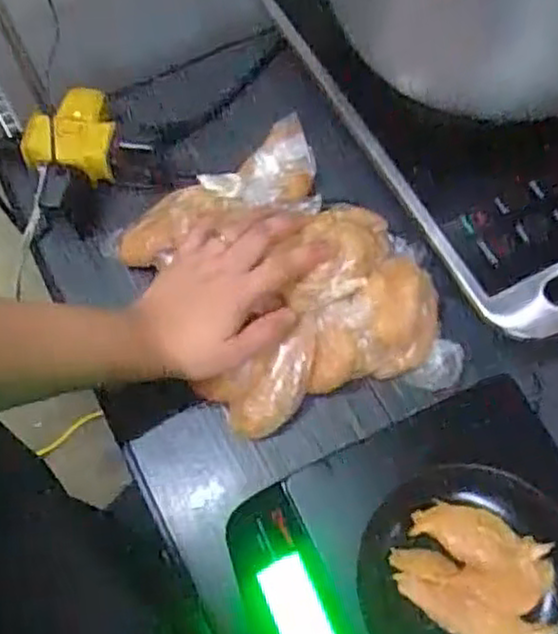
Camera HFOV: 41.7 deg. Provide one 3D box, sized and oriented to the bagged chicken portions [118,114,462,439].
[{"bbox_3d":[0.006,-0.026,0.573,0.193,0.060,0.252,-35,70,-12],"label":"bagged chicken portions"}]

